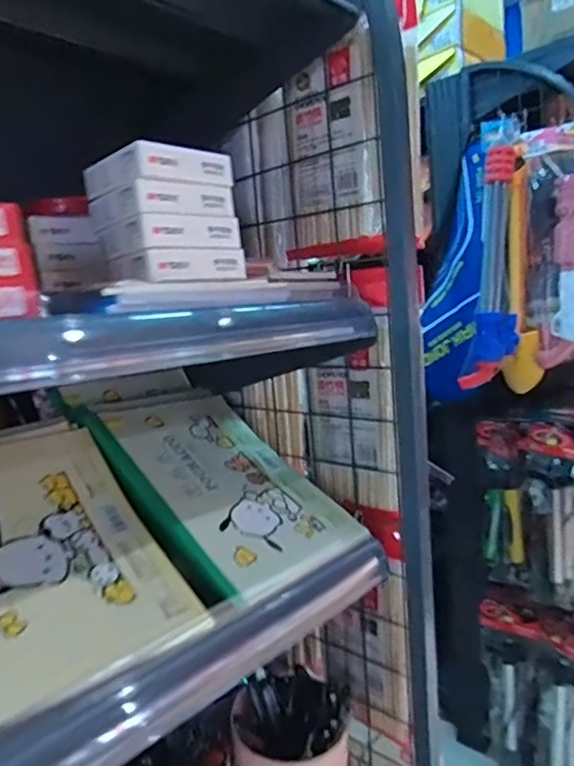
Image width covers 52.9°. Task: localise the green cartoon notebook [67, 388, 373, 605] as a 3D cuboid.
[{"bbox_3d":[-0.070,0.096,0.597,0.185,0.012,0.277,-8,39,-46],"label":"green cartoon notebook"}]

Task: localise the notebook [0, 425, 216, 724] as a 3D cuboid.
[{"bbox_3d":[-0.209,0.128,0.464,0.187,0.011,0.266,-9,38,-41],"label":"notebook"}]

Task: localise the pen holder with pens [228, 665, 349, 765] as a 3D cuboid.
[{"bbox_3d":[0.006,0.429,0.655,0.129,0.146,0.122,-3,9,-1],"label":"pen holder with pens"}]

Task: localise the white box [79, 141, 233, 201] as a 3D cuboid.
[{"bbox_3d":[-0.104,-0.169,0.467,0.092,0.028,0.077,-11,11,-40],"label":"white box"}]

